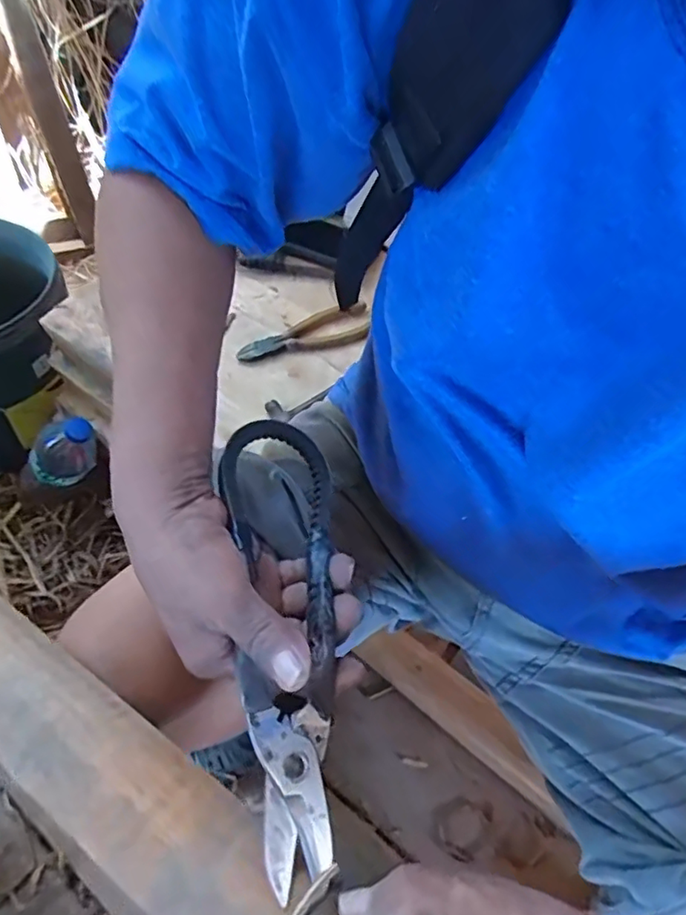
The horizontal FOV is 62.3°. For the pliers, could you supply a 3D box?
[{"bbox_3d":[-0.047,-0.150,0.692,0.167,0.019,0.049,-17,64,-11],"label":"pliers"}]

